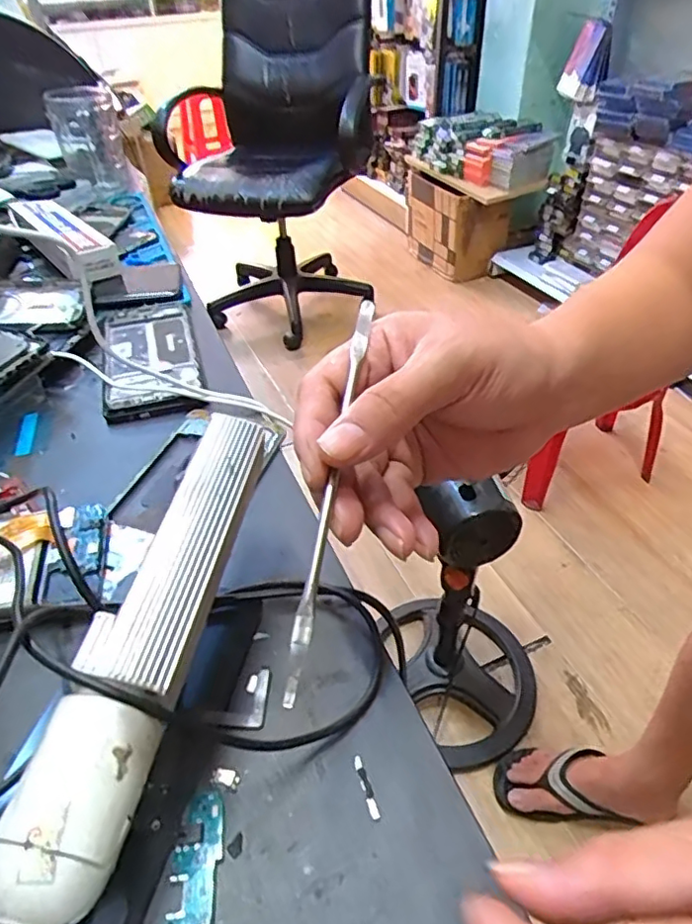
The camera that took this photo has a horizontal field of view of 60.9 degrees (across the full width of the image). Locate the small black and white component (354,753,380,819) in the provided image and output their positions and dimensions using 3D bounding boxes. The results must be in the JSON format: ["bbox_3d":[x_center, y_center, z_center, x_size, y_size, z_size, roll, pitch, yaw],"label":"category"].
[{"bbox_3d":[0.008,0.126,0.230,0.004,0.004,0.024,-14,42,-13],"label":"small black and white component"}]

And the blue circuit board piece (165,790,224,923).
[{"bbox_3d":[-0.053,0.143,0.211,0.016,0.004,0.044,-3,41,0],"label":"blue circuit board piece"}]

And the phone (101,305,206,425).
[{"bbox_3d":[-0.158,-0.084,0.473,0.072,0.020,0.160,-13,42,-12],"label":"phone"}]

